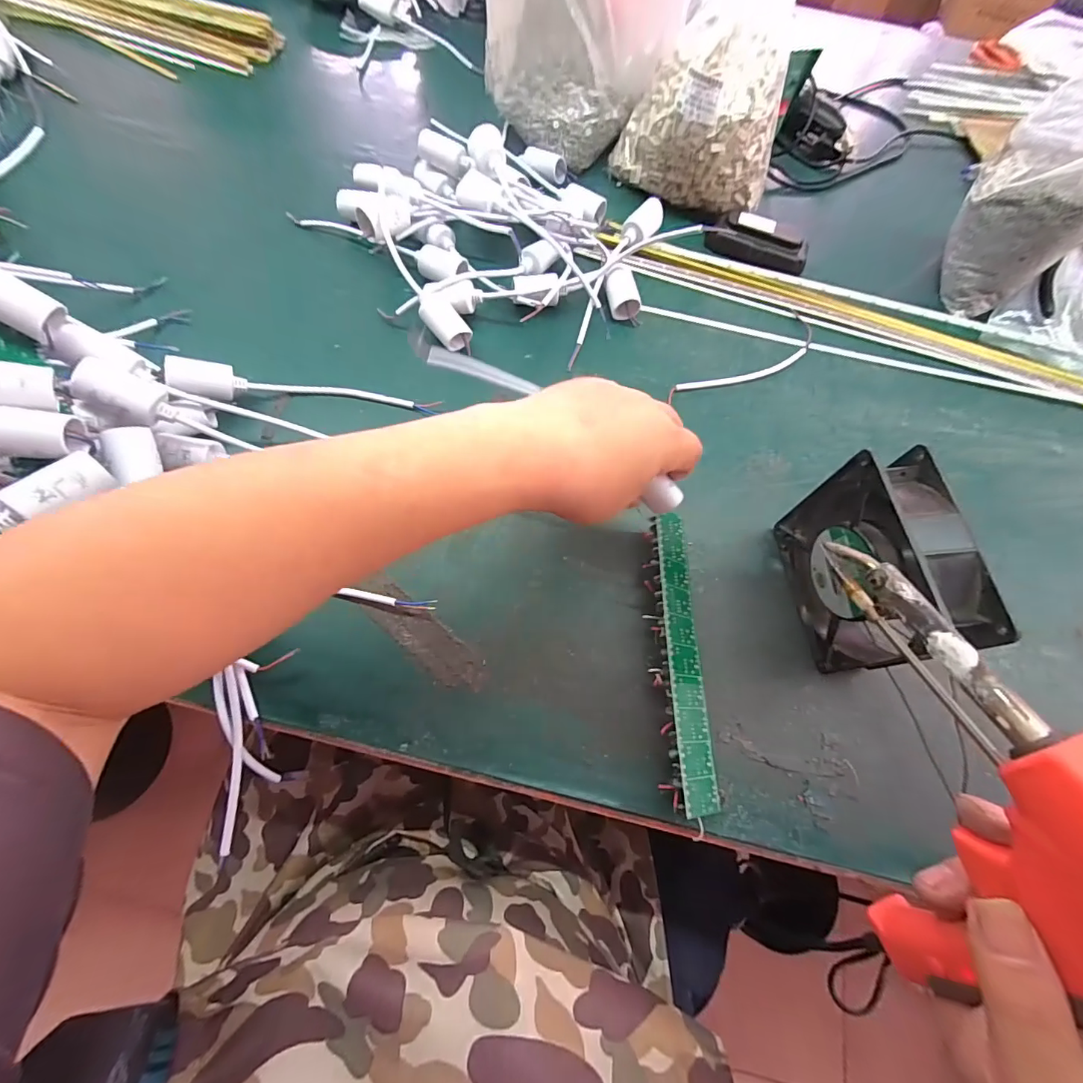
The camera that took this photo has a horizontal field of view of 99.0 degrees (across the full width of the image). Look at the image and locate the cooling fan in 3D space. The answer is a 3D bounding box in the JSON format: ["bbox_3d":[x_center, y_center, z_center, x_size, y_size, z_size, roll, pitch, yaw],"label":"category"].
[{"bbox_3d":[0.213,0.017,0.306,0.038,0.118,0.121,-5,68,-6],"label":"cooling fan"}]

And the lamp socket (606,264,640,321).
[{"bbox_3d":[0.080,-0.246,0.462,0.027,0.029,0.046,-8,68,-8],"label":"lamp socket"}]

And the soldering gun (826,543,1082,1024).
[{"bbox_3d":[0.178,0.091,0.196,0.032,0.134,0.184,-6,66,-6],"label":"soldering gun"}]

